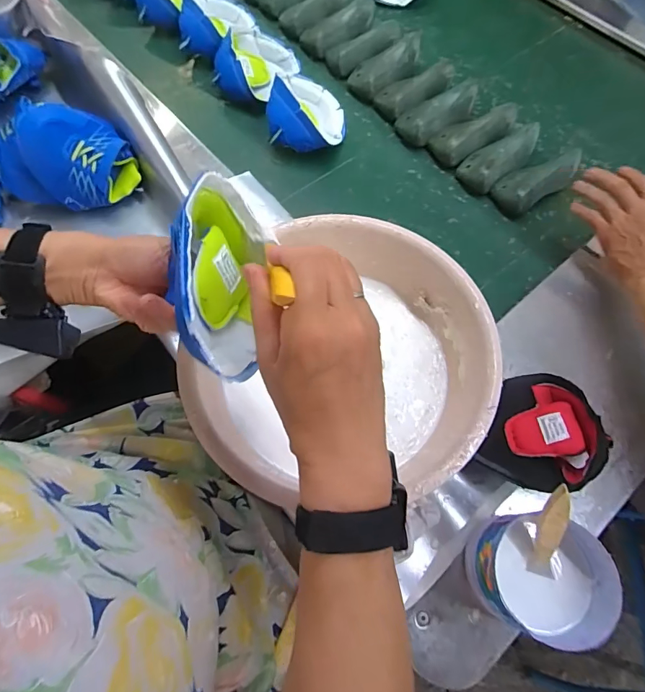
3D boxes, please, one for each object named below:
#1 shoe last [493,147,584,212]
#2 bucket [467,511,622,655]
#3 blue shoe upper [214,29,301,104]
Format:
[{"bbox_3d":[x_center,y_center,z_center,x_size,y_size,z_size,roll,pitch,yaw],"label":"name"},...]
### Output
[{"bbox_3d":[0.345,-0.271,0.662,0.148,0.050,0.067,-35,72,-13],"label":"shoe last"},{"bbox_3d":[0.203,0.209,0.391,0.113,0.079,0.112,9,68,4],"label":"bucket"},{"bbox_3d":[-0.119,-0.507,0.733,0.090,0.062,0.141,33,72,12],"label":"blue shoe upper"}]

